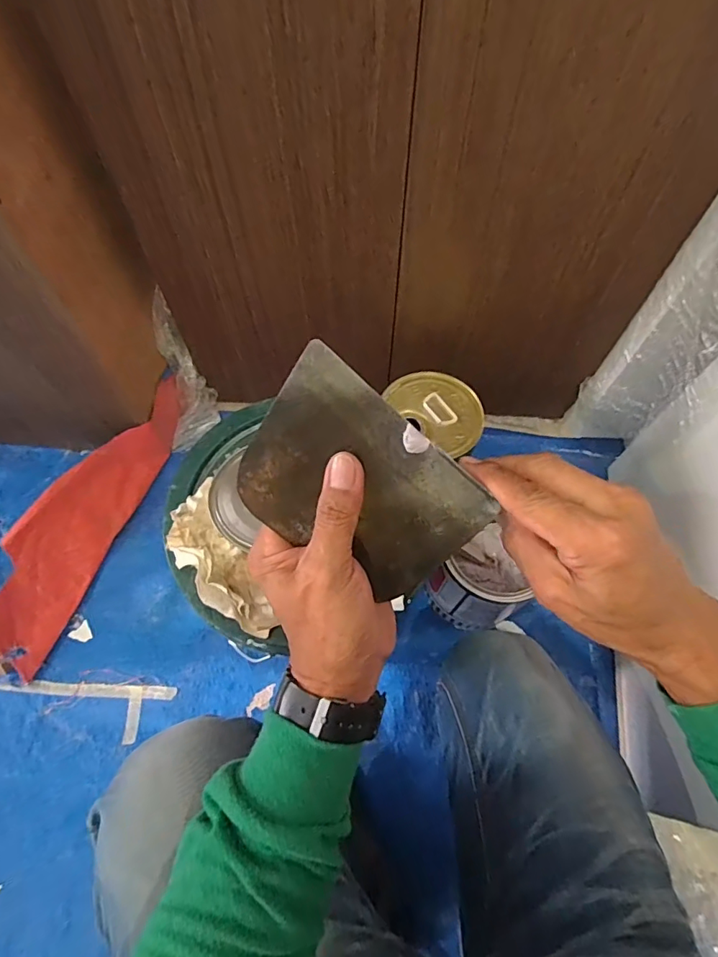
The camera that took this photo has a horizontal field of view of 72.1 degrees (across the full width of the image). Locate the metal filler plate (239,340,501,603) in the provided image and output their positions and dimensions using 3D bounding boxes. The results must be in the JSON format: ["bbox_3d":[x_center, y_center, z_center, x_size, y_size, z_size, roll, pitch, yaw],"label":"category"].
[{"bbox_3d":[0.002,0.007,0.287,0.139,0.004,0.096,40,97,-12],"label":"metal filler plate"}]

